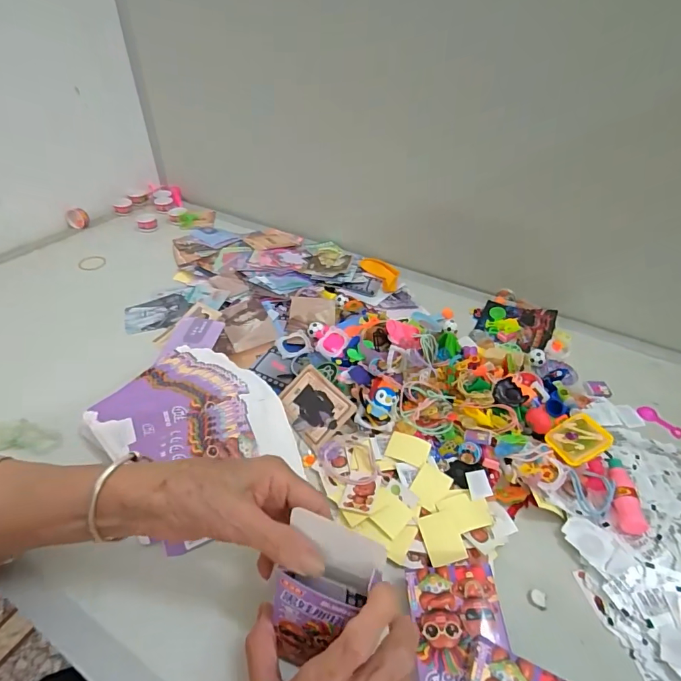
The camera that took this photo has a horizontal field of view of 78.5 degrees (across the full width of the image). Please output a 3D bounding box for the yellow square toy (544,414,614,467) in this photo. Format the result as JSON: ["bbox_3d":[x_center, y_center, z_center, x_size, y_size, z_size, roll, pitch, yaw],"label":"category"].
[{"bbox_3d":[0.225,0.093,0.395,0.049,0.006,0.043,-34,34,0],"label":"yellow square toy"}]

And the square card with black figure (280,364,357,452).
[{"bbox_3d":[-0.029,0.072,0.455,0.061,0.007,0.087,-46,53,-8],"label":"square card with black figure"}]

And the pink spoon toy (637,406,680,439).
[{"bbox_3d":[0.365,0.092,0.475,0.020,0.004,0.048,-25,47,-28],"label":"pink spoon toy"}]

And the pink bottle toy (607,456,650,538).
[{"bbox_3d":[0.253,0.133,0.372,0.019,0.020,0.073,7,44,10],"label":"pink bottle toy"}]

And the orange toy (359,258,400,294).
[{"bbox_3d":[0.068,-0.107,0.663,0.042,0.011,0.089,-21,46,-18],"label":"orange toy"}]

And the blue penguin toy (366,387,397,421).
[{"bbox_3d":[0.046,0.065,0.446,0.022,0.011,0.039,23,49,25],"label":"blue penguin toy"}]

